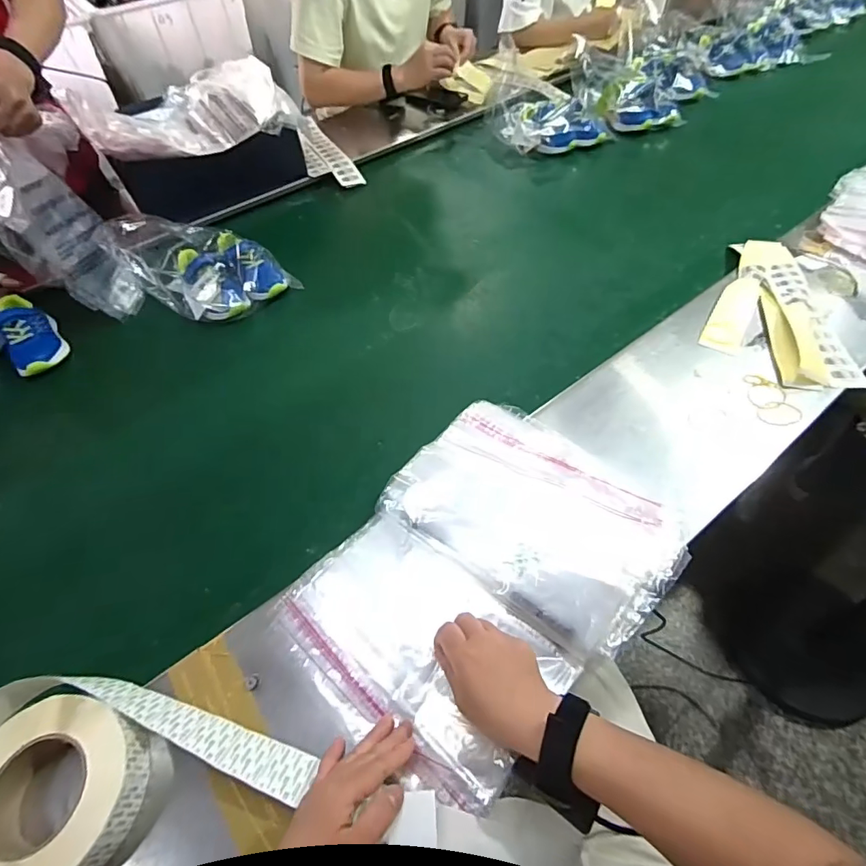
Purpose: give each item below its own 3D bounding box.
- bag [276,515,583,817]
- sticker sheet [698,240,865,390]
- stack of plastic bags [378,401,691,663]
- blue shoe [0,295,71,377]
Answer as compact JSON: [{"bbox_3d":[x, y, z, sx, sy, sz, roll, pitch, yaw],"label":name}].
[{"bbox_3d":[-0.014,0.205,0.472,0.257,0.023,0.175,34,62,27],"label":"bag"},{"bbox_3d":[0.502,-0.206,0.744,0.182,0.027,0.340,1,52,6],"label":"sticker sheet"},{"bbox_3d":[0.116,0.077,0.525,0.292,0.052,0.209,32,61,26],"label":"stack of plastic bags"},{"bbox_3d":[-0.650,-0.155,0.772,0.076,0.068,0.160,-30,69,-17],"label":"blue shoe"}]

